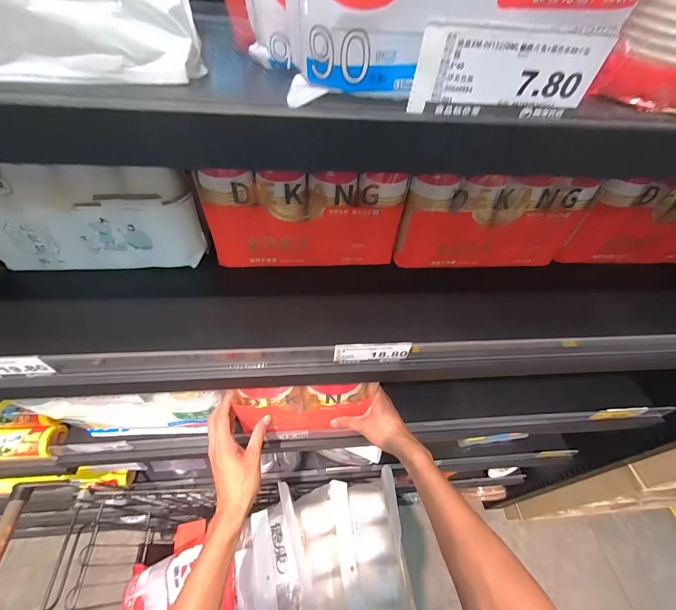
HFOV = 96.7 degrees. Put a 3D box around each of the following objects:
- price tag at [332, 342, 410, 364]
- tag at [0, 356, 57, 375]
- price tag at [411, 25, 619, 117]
[{"bbox_3d":[0.041,0.059,0.364,0.090,0.037,0.005,-1,44,-7],"label":"price tag"},{"bbox_3d":[-0.360,0.067,0.326,0.086,0.037,0.009,0,49,-5],"label":"tag"},{"bbox_3d":[0.091,-0.124,0.161,0.100,0.038,0.004,-1,49,-5],"label":"price tag"}]

